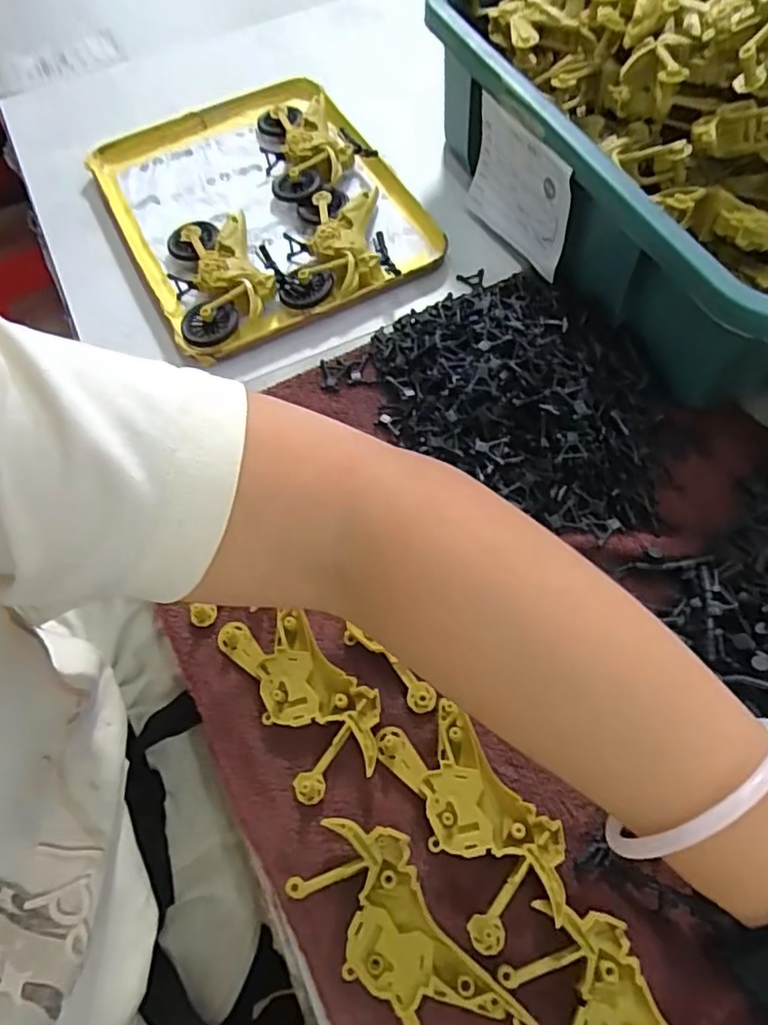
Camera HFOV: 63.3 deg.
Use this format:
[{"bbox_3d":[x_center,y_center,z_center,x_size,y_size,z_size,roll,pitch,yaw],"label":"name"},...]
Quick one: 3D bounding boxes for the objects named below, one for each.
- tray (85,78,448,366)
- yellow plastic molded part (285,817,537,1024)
[{"bbox_3d":[-0.096,-0.235,0.469,0.198,0.033,0.254,-29,67,-11],"label":"tray"},{"bbox_3d":[0.006,0.177,0.259,0.048,0.013,0.099,-39,69,-15],"label":"yellow plastic molded part"}]

